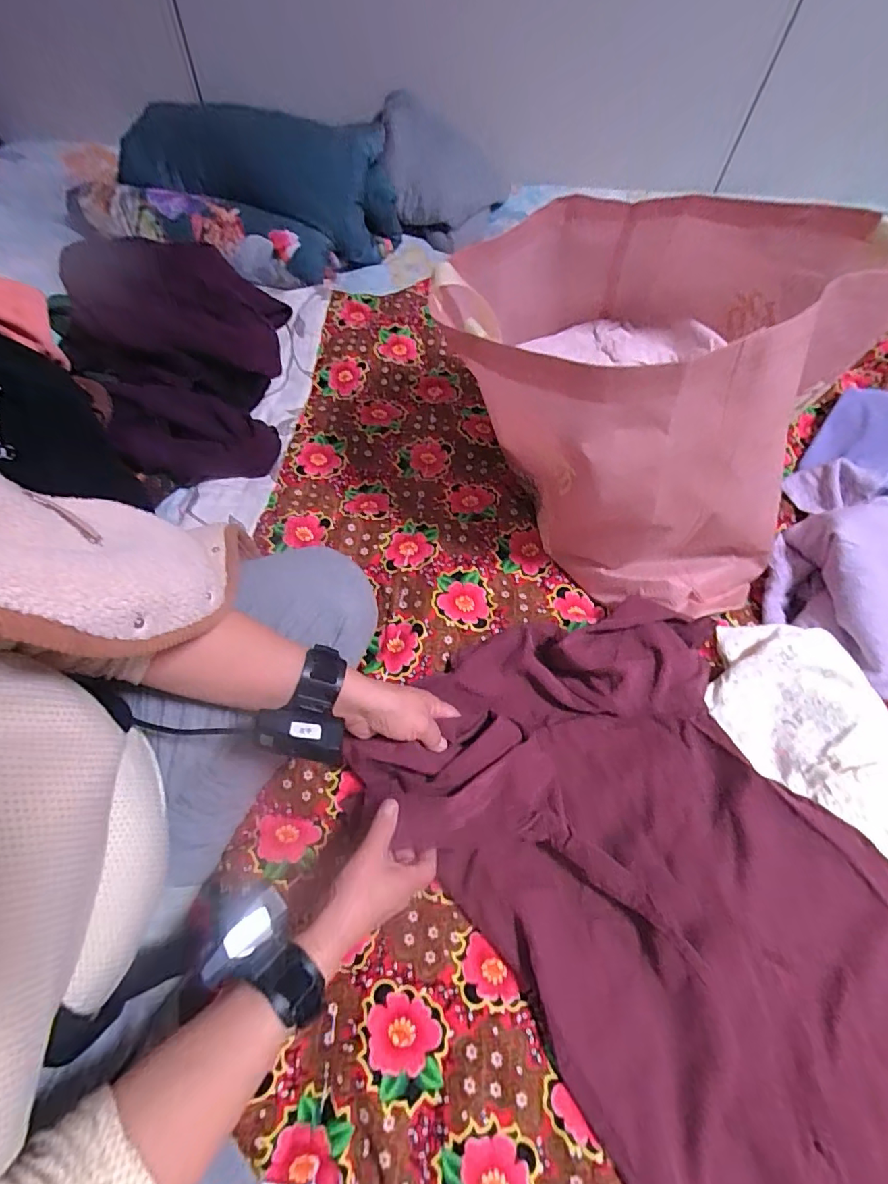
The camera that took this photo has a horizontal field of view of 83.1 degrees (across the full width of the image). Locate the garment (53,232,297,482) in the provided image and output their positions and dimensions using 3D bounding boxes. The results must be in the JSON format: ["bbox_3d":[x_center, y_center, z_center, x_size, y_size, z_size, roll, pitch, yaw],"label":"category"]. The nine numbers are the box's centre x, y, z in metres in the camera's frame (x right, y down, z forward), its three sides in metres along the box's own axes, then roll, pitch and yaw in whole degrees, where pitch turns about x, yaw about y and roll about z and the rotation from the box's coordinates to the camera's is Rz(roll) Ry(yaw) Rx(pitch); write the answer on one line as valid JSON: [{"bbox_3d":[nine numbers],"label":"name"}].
[{"bbox_3d":[-0.391,-0.362,0.756,0.304,0.107,0.411,-13,63,-11],"label":"garment"}]

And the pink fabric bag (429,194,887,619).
[{"bbox_3d":[0.204,-0.227,0.583,0.433,0.317,0.359,11,61,2],"label":"pink fabric bag"}]

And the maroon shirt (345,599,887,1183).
[{"bbox_3d":[0.201,0.256,0.471,0.366,0.091,0.527,-36,69,-21],"label":"maroon shirt"}]

